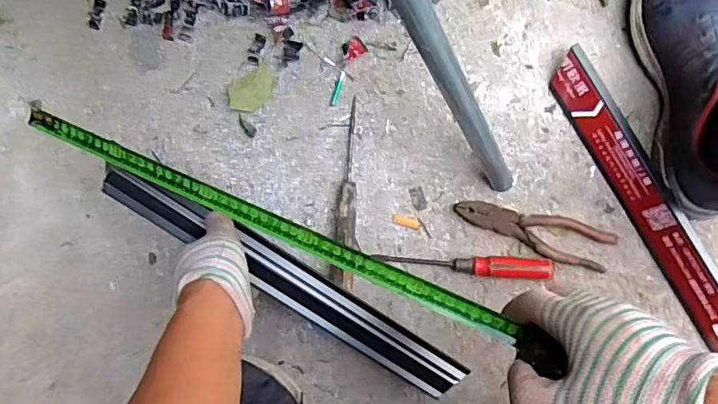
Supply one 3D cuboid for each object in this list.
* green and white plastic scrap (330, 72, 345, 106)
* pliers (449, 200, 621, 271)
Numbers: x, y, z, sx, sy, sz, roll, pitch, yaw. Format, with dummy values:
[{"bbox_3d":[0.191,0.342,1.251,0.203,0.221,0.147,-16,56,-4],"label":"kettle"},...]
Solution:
[{"bbox_3d":[-0.025,-0.133,0.615,0.008,0.004,0.041,19,94,5],"label":"green and white plastic scrap"},{"bbox_3d":[0.194,0.032,0.590,0.171,0.014,0.046,18,94,5],"label":"pliers"}]

